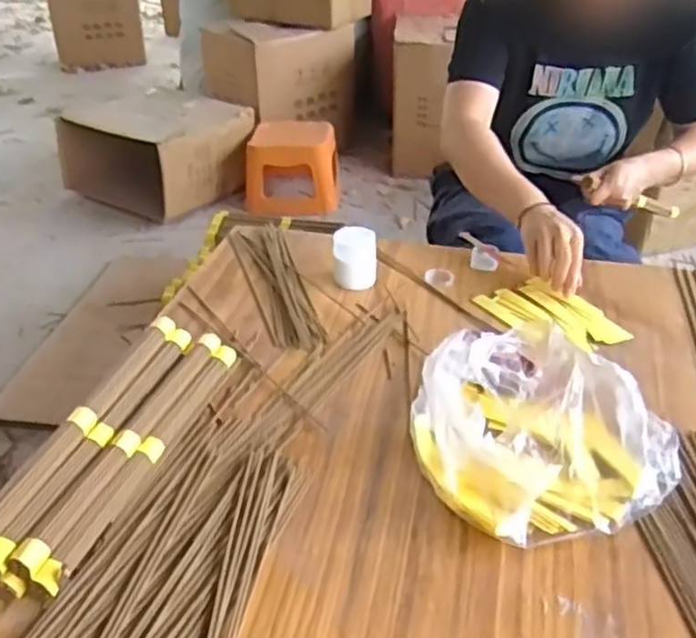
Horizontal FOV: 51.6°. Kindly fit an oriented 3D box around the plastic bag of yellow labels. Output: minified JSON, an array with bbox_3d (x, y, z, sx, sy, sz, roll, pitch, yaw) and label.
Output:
[{"bbox_3d":[0.172,0.082,0.658,0.227,0.089,0.220,-15,35,-20],"label":"plastic bag of yellow labels"}]

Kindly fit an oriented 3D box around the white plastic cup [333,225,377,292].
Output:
[{"bbox_3d":[0.009,-0.081,0.942,0.056,0.067,0.054,-2,32,0],"label":"white plastic cup"}]

